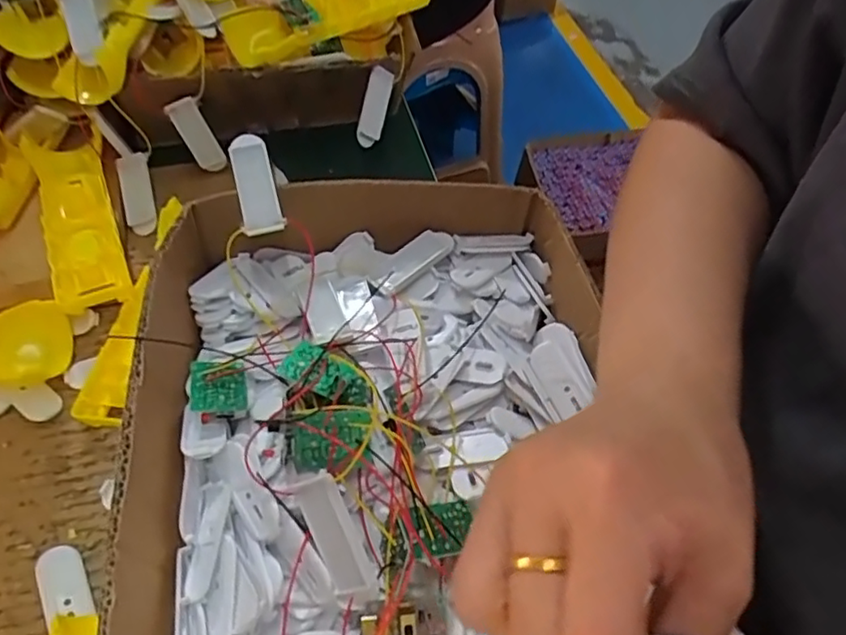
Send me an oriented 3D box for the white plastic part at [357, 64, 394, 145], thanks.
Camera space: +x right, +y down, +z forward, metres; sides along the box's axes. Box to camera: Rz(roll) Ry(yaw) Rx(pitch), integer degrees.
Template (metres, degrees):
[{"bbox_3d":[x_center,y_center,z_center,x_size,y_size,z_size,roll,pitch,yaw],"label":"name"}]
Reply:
[{"bbox_3d":[-0.037,-0.163,0.478,0.022,0.010,0.060,14,88,-36],"label":"white plastic part"}]

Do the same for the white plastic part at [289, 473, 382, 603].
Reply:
[{"bbox_3d":[-0.039,0.096,0.271,0.017,0.024,0.055,-24,87,-18],"label":"white plastic part"}]

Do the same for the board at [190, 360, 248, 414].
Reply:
[{"bbox_3d":[-0.101,0.034,0.306,0.026,0.005,0.032,0,43,-22],"label":"board"}]

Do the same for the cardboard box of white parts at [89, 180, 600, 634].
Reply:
[{"bbox_3d":[-0.007,0.119,0.263,0.234,0.090,0.420,-7,54,-6],"label":"cardboard box of white parts"}]

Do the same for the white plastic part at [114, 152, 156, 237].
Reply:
[{"bbox_3d":[-0.206,-0.090,0.446,0.021,0.013,0.059,-14,69,-12],"label":"white plastic part"}]

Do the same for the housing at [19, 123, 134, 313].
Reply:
[{"bbox_3d":[-0.230,-0.069,0.415,0.048,0.028,0.155,-21,57,-16],"label":"housing"}]

